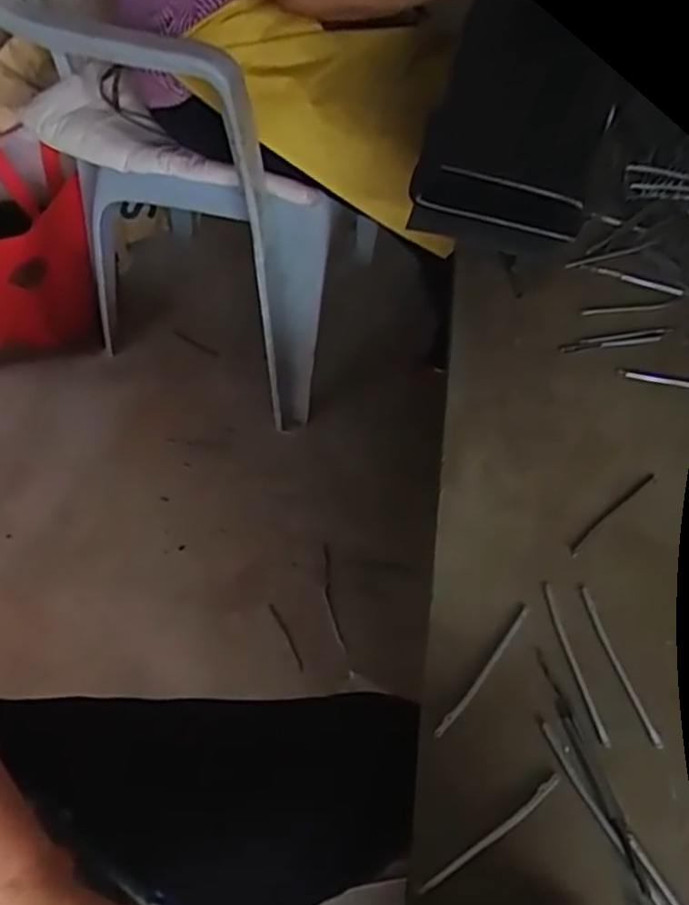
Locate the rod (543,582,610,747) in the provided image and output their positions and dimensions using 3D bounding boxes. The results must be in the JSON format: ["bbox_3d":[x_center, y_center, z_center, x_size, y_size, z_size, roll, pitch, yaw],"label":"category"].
[{"bbox_3d":[0.147,0.133,0.467,0.007,0.004,0.107,-7,54,-10],"label":"rod"}]

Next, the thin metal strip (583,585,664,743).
[{"bbox_3d":[0.179,0.137,0.473,0.008,0.004,0.108,-10,55,-12],"label":"thin metal strip"}]

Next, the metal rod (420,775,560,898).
[{"bbox_3d":[0.083,0.212,0.404,0.101,0.004,0.007,-28,60,-23],"label":"metal rod"}]

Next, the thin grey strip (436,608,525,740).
[{"bbox_3d":[0.090,0.137,0.460,0.006,0.004,0.106,35,58,20],"label":"thin grey strip"}]

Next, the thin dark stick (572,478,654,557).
[{"bbox_3d":[0.205,0.045,0.551,0.112,0.006,0.008,-35,63,-26],"label":"thin dark stick"}]

